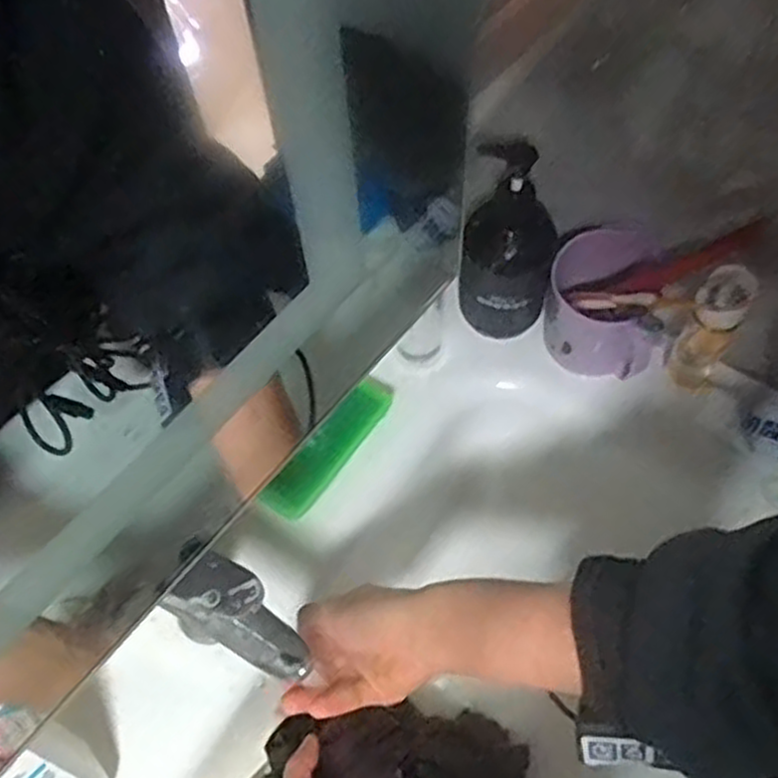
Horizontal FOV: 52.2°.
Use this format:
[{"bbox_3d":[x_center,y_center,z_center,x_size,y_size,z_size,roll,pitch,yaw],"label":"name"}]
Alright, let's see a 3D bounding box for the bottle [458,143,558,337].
[{"bbox_3d":[0.096,-0.117,0.631,0.074,0.188,0.079,8,62,6],"label":"bottle"}]

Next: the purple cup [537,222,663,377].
[{"bbox_3d":[0.181,-0.070,0.658,0.096,0.104,0.104,-1,62,2],"label":"purple cup"}]

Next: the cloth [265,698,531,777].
[{"bbox_3d":[0.016,0.295,0.601,0.211,0.065,0.104,22,59,-24],"label":"cloth"}]

